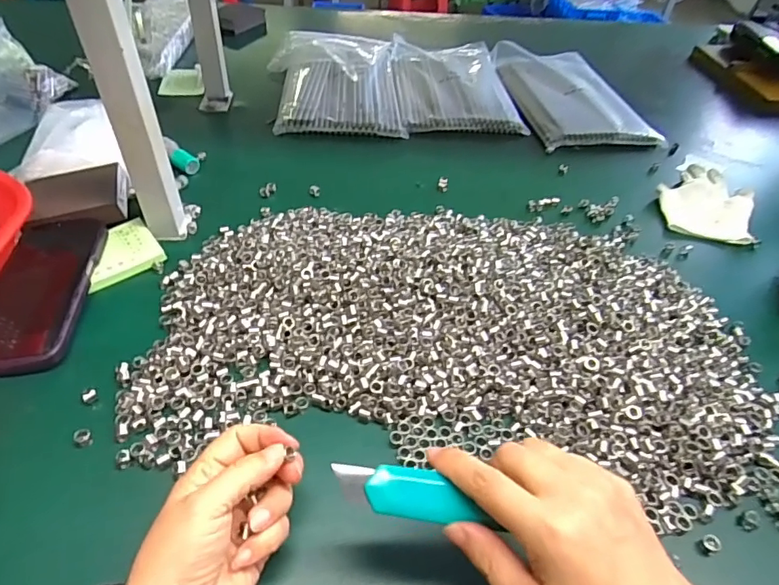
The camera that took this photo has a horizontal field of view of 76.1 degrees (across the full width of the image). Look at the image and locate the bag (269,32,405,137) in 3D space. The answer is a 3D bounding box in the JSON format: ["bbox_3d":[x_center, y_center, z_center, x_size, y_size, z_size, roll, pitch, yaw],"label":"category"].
[{"bbox_3d":[-0.088,-0.352,0.808,0.195,0.030,0.345,0,45,-5],"label":"bag"}]

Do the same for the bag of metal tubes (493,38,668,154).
[{"bbox_3d":[0.293,-0.331,0.816,0.189,0.024,0.327,0,45,-5],"label":"bag of metal tubes"}]

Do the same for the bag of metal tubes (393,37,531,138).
[{"bbox_3d":[0.101,-0.356,0.825,0.182,0.029,0.317,-1,45,-5],"label":"bag of metal tubes"}]

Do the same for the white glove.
[{"bbox_3d":[0.389,-0.118,0.615,0.101,0.016,0.146,21,47,16],"label":"white glove"}]

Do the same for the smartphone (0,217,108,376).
[{"bbox_3d":[-0.308,-0.006,0.441,0.081,0.018,0.172,-3,45,-8],"label":"smartphone"}]

